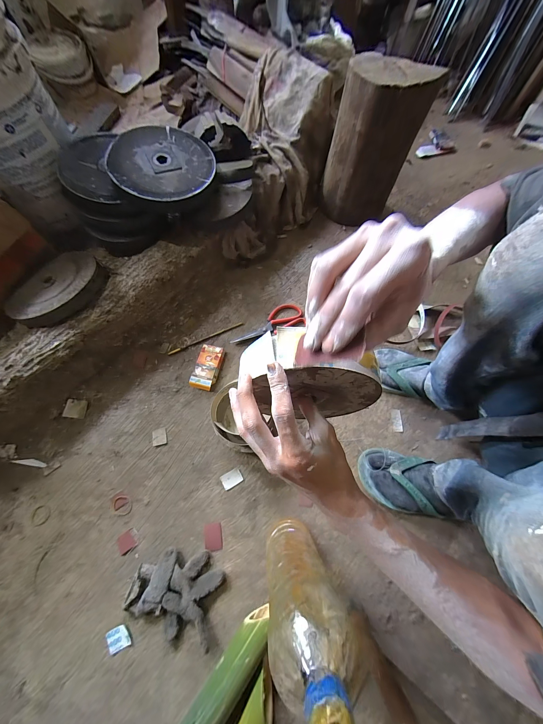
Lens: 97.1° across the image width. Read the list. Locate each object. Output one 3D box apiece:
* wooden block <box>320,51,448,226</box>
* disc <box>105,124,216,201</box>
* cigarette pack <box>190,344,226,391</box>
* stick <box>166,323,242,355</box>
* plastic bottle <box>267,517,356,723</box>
[{"bbox_3d":[0.255,-0.545,0.625,0.202,0.277,0.155,13,70,5],"label":"wooden block"},{"bbox_3d":[-0.243,-0.442,0.529,0.215,0.010,0.211,3,72,-9],"label":"disc"},{"bbox_3d":[-0.151,0.012,0.572,0.055,0.021,0.106,13,71,7],"label":"cigarette pack"},{"bbox_3d":[-0.165,-0.060,0.609,0.198,0.004,0.009,-23,71,-7],"label":"stick"},{"bbox_3d":[0.034,0.268,0.289,0.075,0.269,0.063,-17,70,-6],"label":"plastic bottle"}]

